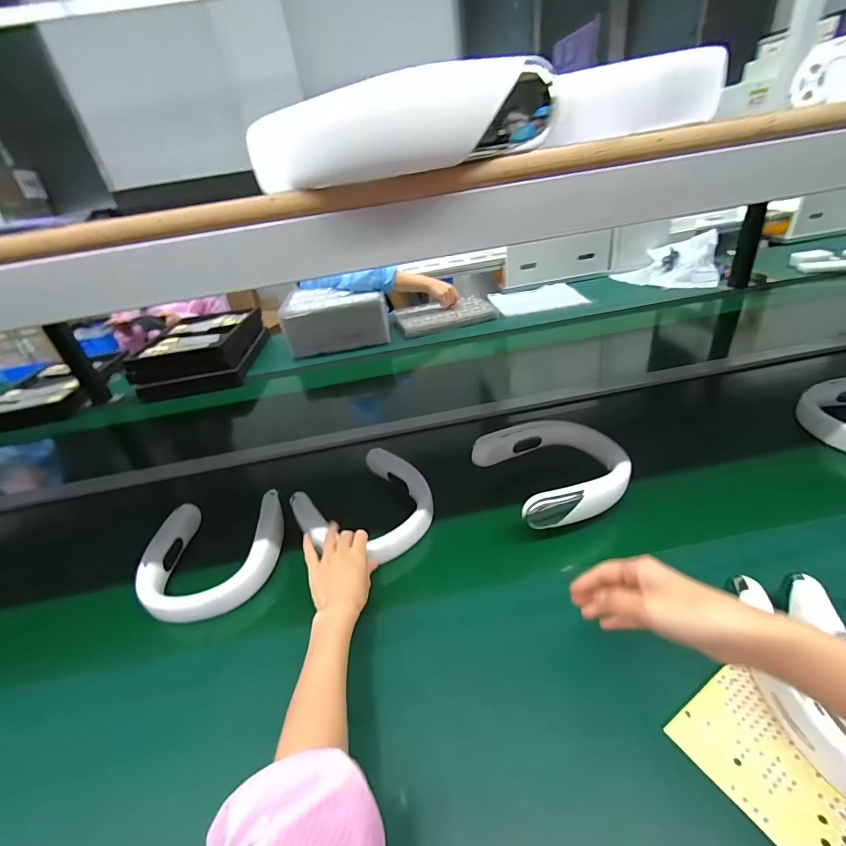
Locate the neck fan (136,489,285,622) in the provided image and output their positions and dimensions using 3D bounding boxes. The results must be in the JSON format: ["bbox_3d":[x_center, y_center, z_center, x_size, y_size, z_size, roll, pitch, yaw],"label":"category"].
[{"bbox_3d":[-0.309,0.193,0.590,0.187,0.050,0.218,-7,33,2],"label":"neck fan"}]

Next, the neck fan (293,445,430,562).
[{"bbox_3d":[-0.085,0.129,0.638,0.190,0.038,0.192,23,44,38],"label":"neck fan"}]

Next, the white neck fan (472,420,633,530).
[{"bbox_3d":[0.199,0.068,0.627,0.195,0.059,0.201,-19,34,-16],"label":"white neck fan"}]

